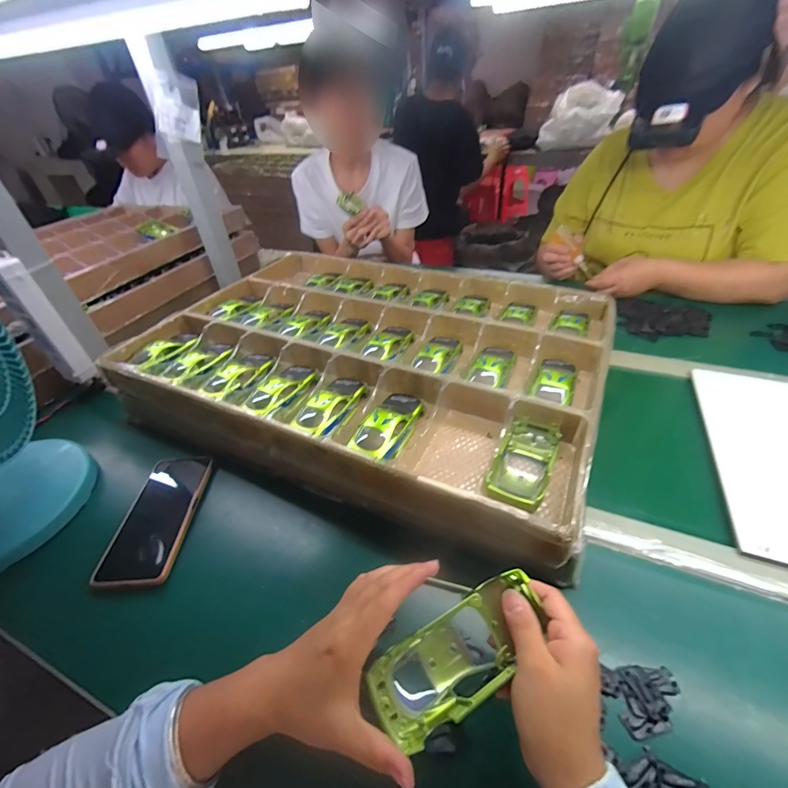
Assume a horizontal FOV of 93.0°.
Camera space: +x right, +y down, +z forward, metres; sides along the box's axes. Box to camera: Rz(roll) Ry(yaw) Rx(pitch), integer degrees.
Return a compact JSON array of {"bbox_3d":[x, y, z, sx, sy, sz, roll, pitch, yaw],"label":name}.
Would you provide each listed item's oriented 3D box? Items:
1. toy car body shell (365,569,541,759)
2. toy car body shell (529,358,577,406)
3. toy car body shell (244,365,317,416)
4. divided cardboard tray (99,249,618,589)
[{"bbox_3d":[0.049,0.183,0.266,0.131,0.033,0.057,-31,47,-20],"label":"toy car body shell"},{"bbox_3d":[0.210,-0.020,0.481,0.046,0.025,0.085,17,45,23],"label":"toy car body shell"},{"bbox_3d":[-0.154,-0.010,0.502,0.046,0.023,0.109,14,44,20],"label":"toy car body shell"},{"bbox_3d":[-0.042,-0.064,0.602,0.643,0.105,0.469,16,45,22],"label":"divided cardboard tray"}]

